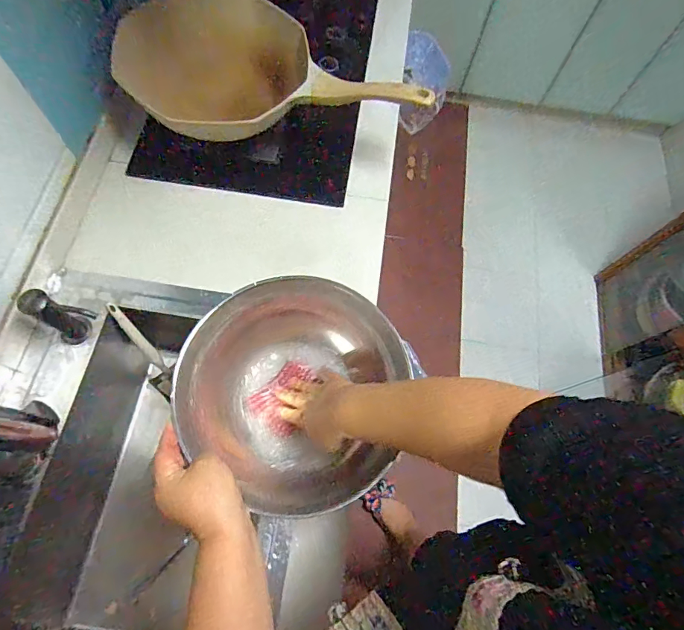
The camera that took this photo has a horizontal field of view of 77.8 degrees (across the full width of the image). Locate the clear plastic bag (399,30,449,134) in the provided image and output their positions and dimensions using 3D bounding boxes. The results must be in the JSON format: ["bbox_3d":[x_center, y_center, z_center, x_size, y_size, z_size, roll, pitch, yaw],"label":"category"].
[{"bbox_3d":[0.215,-0.596,1.093,0.114,0.054,0.232,5,94,-1],"label":"clear plastic bag"}]

